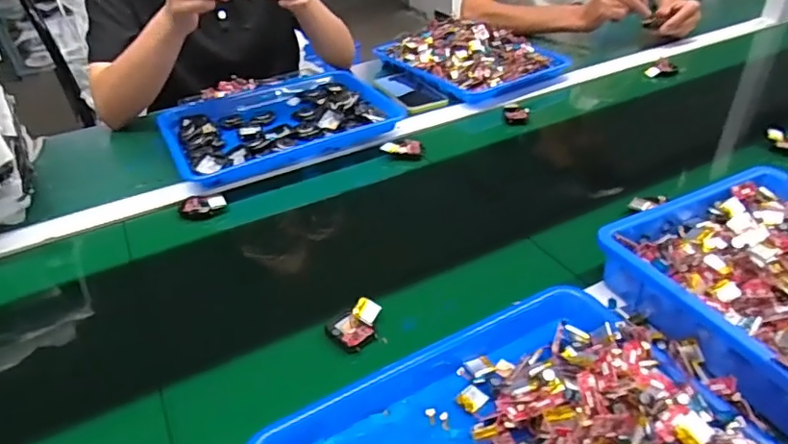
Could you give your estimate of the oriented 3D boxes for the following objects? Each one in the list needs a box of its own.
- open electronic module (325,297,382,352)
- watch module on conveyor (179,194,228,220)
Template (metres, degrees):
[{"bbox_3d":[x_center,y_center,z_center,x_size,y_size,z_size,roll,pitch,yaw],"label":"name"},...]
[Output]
[{"bbox_3d":[-0.035,0.094,0.509,0.048,0.024,0.042,-28,44,-29],"label":"open electronic module"},{"bbox_3d":[-0.247,-0.023,0.700,0.058,0.020,0.037,-9,38,-9],"label":"watch module on conveyor"}]

